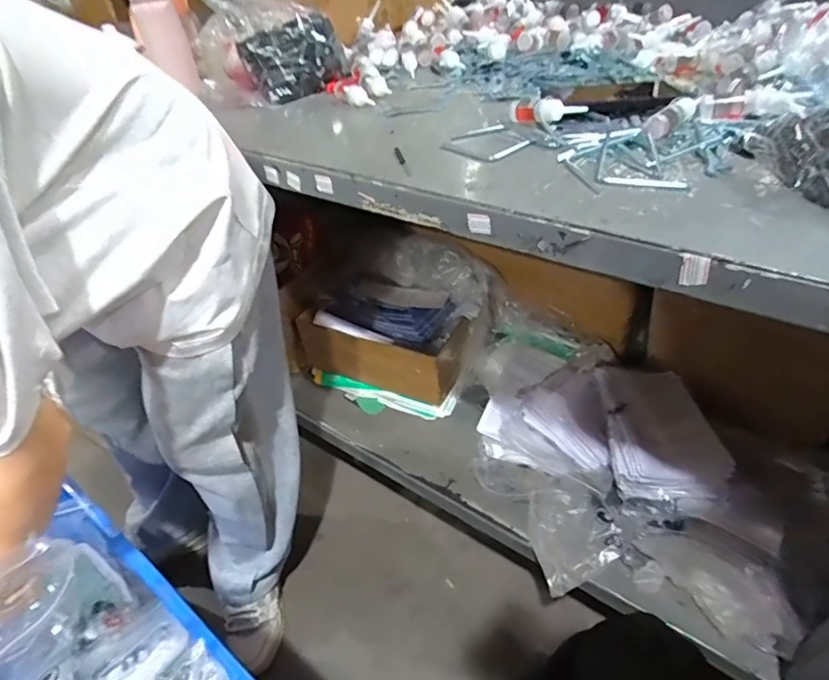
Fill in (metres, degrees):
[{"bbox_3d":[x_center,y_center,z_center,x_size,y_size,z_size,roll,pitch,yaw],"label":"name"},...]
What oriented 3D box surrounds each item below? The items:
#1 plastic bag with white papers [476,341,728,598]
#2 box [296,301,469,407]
[{"bbox_3d":[0.286,0.169,0.890,0.331,0.139,0.384,-19,42,-17],"label":"plastic bag with white papers"},{"bbox_3d":[-0.068,0.007,1.093,0.335,0.125,0.147,15,43,22],"label":"box"}]

